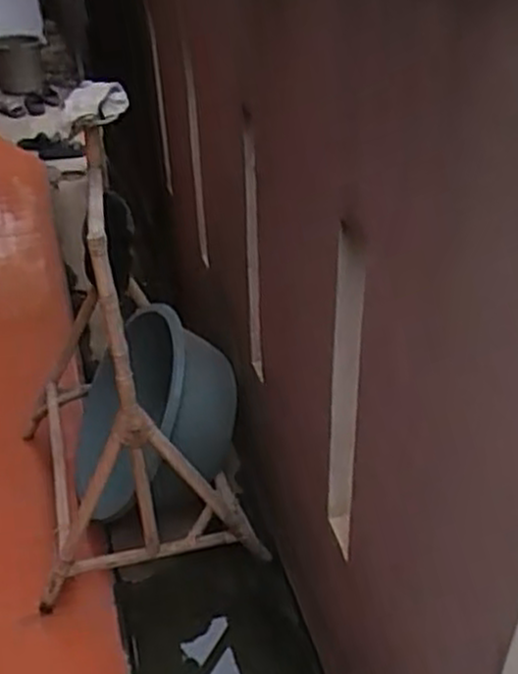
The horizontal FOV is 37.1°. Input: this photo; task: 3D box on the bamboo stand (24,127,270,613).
[{"bbox_3d":[-0.382,0.010,1.879,0.523,0.925,0.831,-13,38,-13],"label":"bamboo stand"}]

